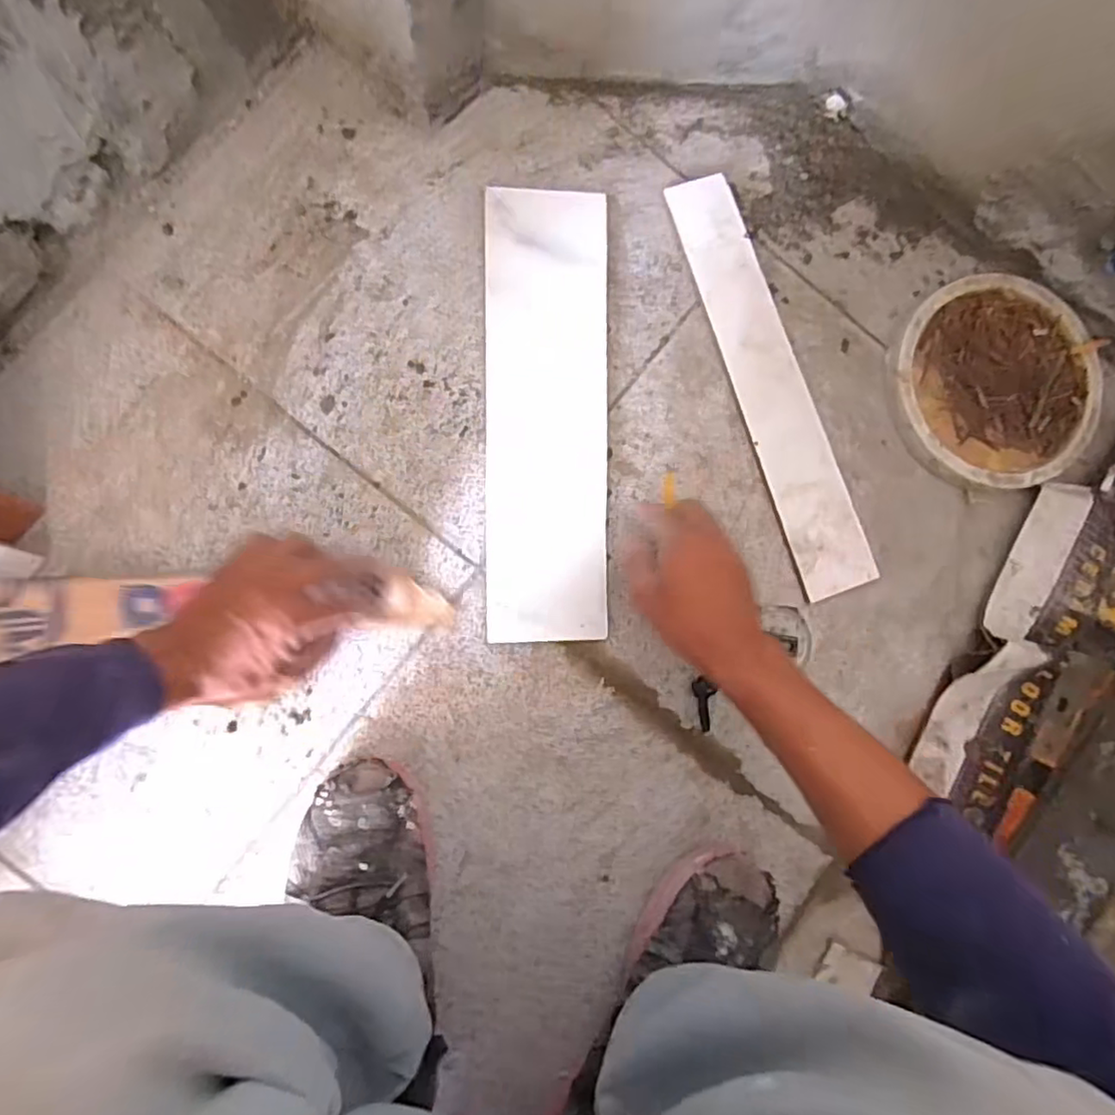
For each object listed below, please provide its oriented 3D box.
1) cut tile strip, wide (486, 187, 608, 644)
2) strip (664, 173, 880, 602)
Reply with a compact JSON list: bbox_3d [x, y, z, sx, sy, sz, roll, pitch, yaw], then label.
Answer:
[{"bbox_3d":[-0.009,-0.126,0.530,0.103,0.011,0.390,0,86,-5],"label":"cut tile strip, wide"},{"bbox_3d":[0.195,-0.157,0.552,0.073,0.010,0.387,-18,88,-6],"label":"strip"}]

